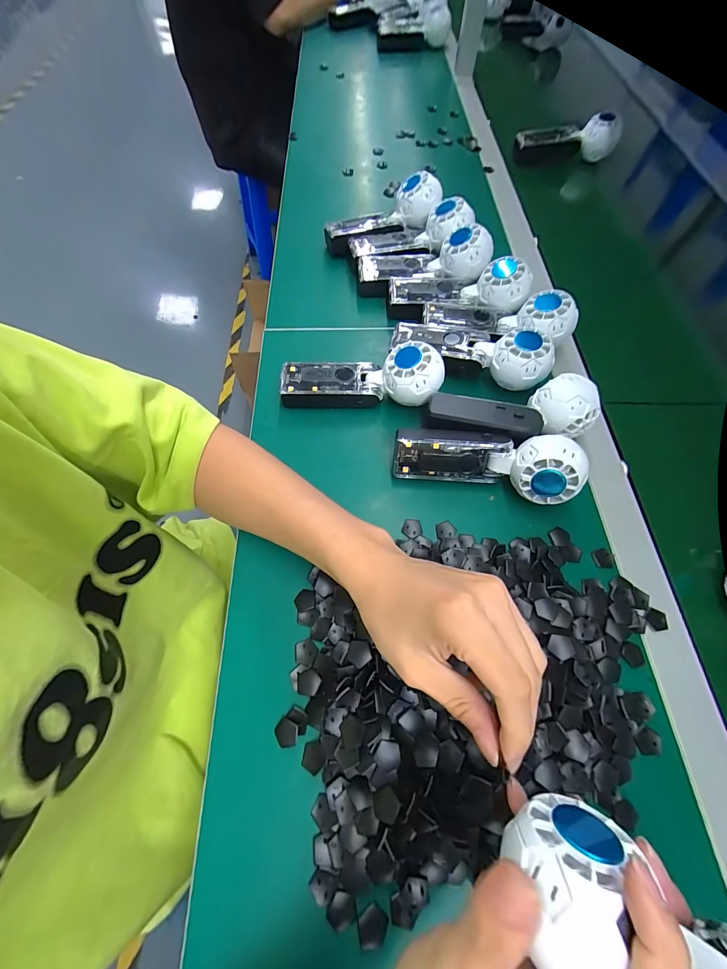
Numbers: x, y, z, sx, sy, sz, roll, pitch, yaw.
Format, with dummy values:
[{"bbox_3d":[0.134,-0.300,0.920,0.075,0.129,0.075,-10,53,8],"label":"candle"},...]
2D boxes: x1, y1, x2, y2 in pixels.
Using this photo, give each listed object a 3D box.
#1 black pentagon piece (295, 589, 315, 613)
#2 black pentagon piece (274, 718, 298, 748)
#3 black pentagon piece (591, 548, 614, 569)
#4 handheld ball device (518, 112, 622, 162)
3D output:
[{"bbox_3d":[-0.050,0.100,0.305,0.017,0.004,0.018,-2,64,-2],"label":"black pentagon piece"},{"bbox_3d":[-0.057,0.185,0.264,0.016,0.004,0.018,-30,68,-15],"label":"black pentagon piece"},{"bbox_3d":[0.219,0.068,0.322,0.018,0.004,0.017,-12,65,-7],"label":"black pentagon piece"},{"bbox_3d":[0.349,-0.589,0.606,0.168,0.046,0.054,-12,65,-7],"label":"handheld ball device"}]

